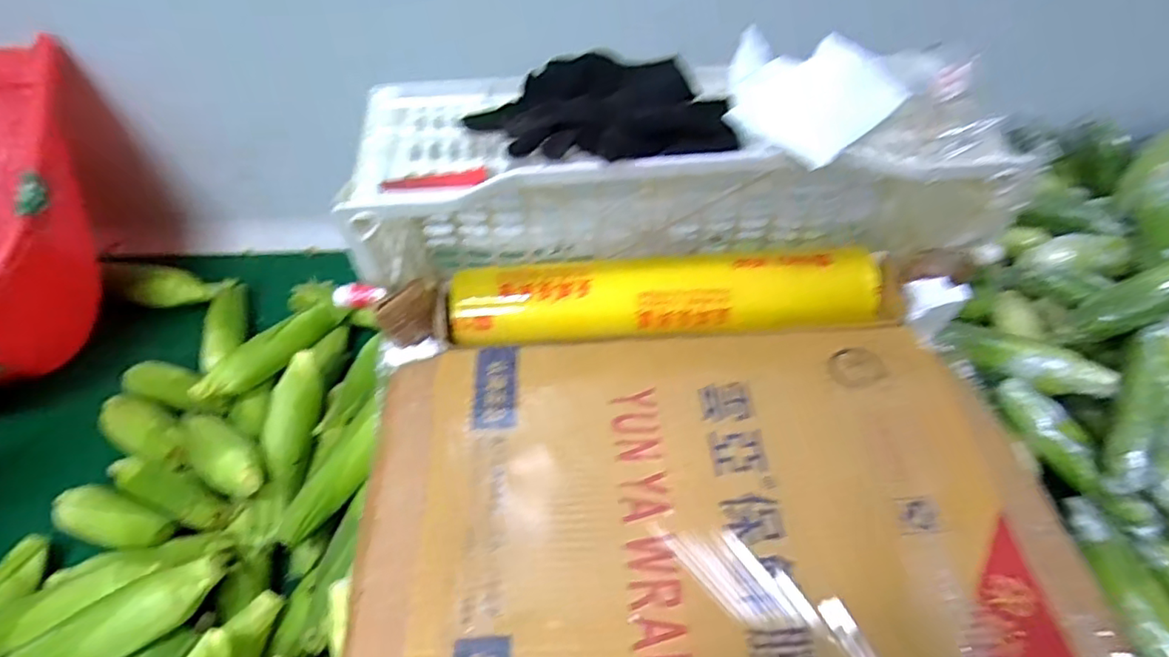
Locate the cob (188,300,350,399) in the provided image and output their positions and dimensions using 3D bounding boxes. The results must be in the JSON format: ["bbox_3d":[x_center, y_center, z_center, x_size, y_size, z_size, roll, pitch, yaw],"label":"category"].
[{"bbox_3d":[-0.414,0.028,0.796,0.046,0.044,0.209,34,59,25],"label":"cob"}]

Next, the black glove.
[{"bbox_3d":[0.014,-0.181,0.484,0.214,0.033,0.127,2,51,3],"label":"black glove"}]

